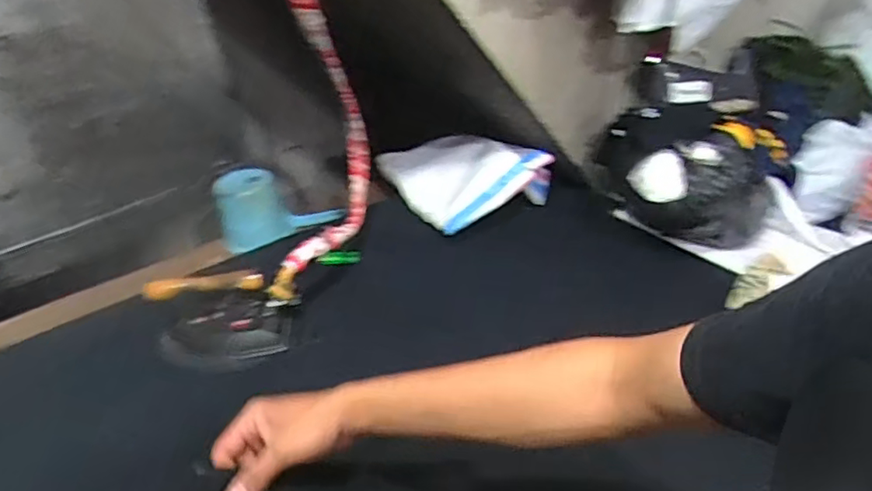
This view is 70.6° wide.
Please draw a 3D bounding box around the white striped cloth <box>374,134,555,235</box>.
[{"bbox_3d":[0.045,-0.182,1.344,0.263,0.137,0.375,-19,39,-19],"label":"white striped cloth"}]

